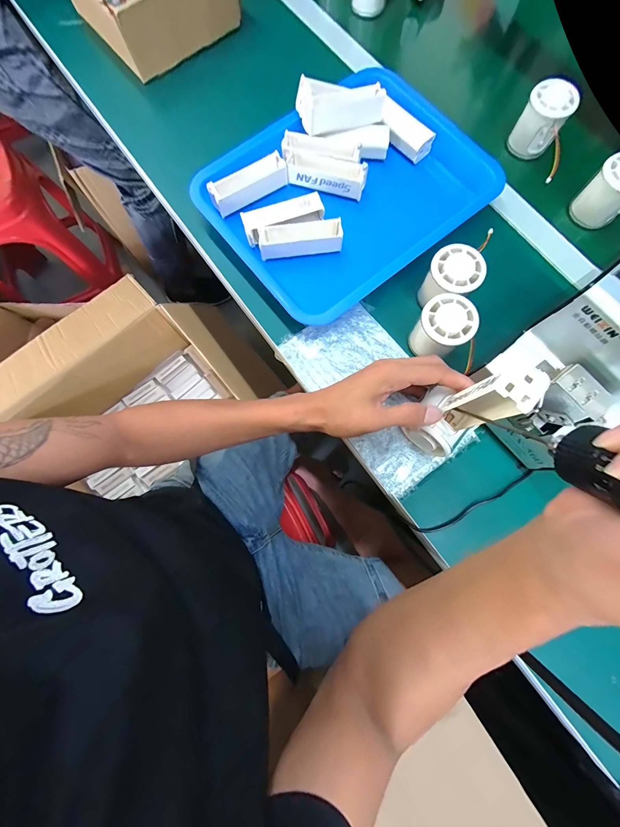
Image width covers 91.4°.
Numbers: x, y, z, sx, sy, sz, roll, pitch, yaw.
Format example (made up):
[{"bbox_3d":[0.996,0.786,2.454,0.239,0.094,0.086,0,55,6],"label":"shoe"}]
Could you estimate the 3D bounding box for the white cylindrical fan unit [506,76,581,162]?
[{"bbox_3d":[0.309,-0.390,0.406,0.054,0.058,0.054,0,79,1],"label":"white cylindrical fan unit"}]

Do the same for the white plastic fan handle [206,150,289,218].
[{"bbox_3d":[-0.078,-0.294,0.388,0.102,0.027,0.026,-33,80,-5],"label":"white plastic fan handle"}]

